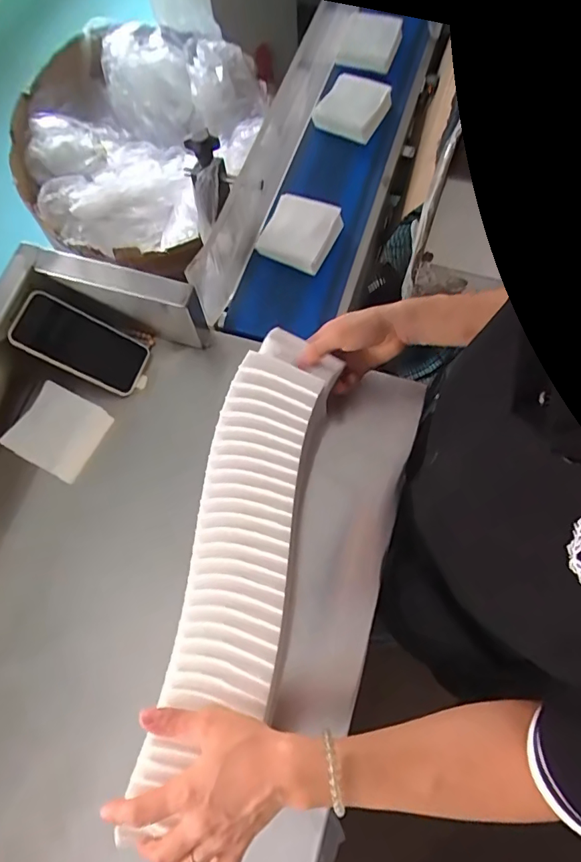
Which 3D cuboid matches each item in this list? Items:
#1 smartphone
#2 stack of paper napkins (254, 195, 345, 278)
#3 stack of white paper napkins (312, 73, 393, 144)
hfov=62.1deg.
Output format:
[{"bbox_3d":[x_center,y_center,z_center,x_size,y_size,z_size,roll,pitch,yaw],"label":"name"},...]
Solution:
[{"bbox_3d":[-0.262,-0.109,0.610,0.153,0.014,0.078,27,70,-25],"label":"smartphone"},{"bbox_3d":[0.013,-0.278,0.673,0.091,0.027,0.103,25,73,10],"label":"stack of paper napkins"},{"bbox_3d":[0.094,-0.495,0.739,0.093,0.044,0.095,28,74,11],"label":"stack of white paper napkins"}]

